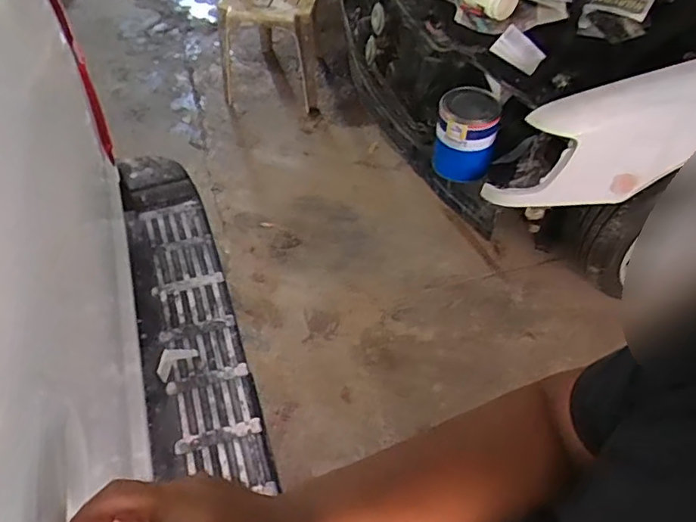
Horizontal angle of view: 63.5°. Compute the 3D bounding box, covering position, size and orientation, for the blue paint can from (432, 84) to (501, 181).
[{"bbox_3d":[0.332,-0.353,1.586,0.166,0.231,0.151,0,51,0],"label":"blue paint can"}]

